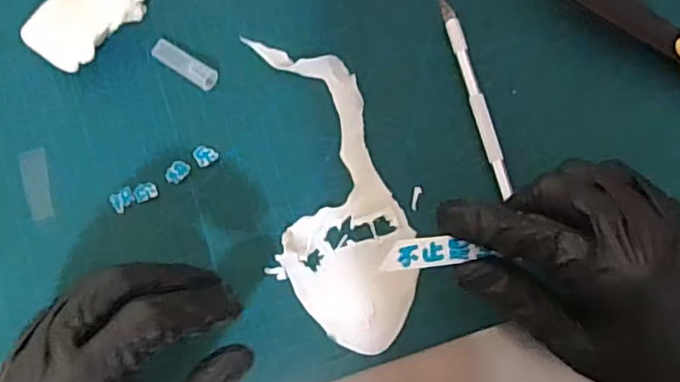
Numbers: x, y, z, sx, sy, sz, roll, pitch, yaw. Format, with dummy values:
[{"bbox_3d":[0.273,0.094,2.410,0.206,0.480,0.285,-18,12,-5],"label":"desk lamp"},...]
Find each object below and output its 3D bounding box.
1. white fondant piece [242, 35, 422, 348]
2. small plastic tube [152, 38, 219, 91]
[{"bbox_3d":[-0.003,-0.001,0.354,0.065,0.009,0.177,-13,79,-1],"label":"white fondant piece"},{"bbox_3d":[-0.090,-0.074,0.365,0.041,0.009,0.013,33,82,7],"label":"small plastic tube"}]

